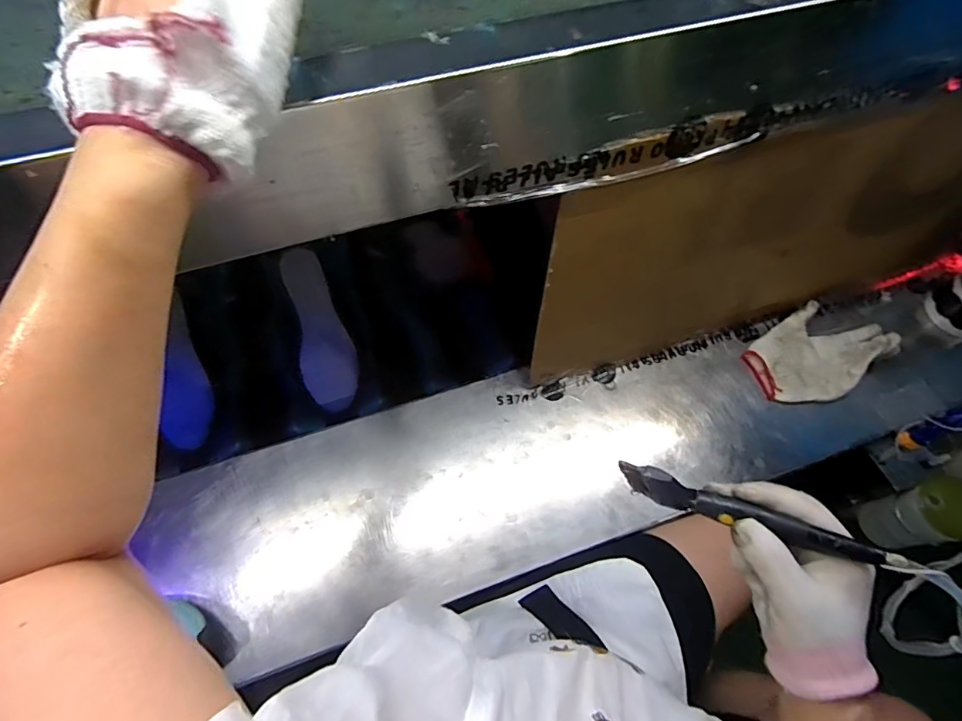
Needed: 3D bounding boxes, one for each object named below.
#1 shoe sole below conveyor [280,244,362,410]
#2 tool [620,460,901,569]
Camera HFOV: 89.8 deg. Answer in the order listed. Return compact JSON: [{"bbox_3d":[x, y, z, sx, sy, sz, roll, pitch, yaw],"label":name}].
[{"bbox_3d":[-0.221,-0.041,0.663,0.070,0.020,0.218,-16,90,-9],"label":"shoe sole below conveyor"},{"bbox_3d":[0.165,0.096,0.299,0.154,0.021,0.014,15,63,19],"label":"tool"}]

